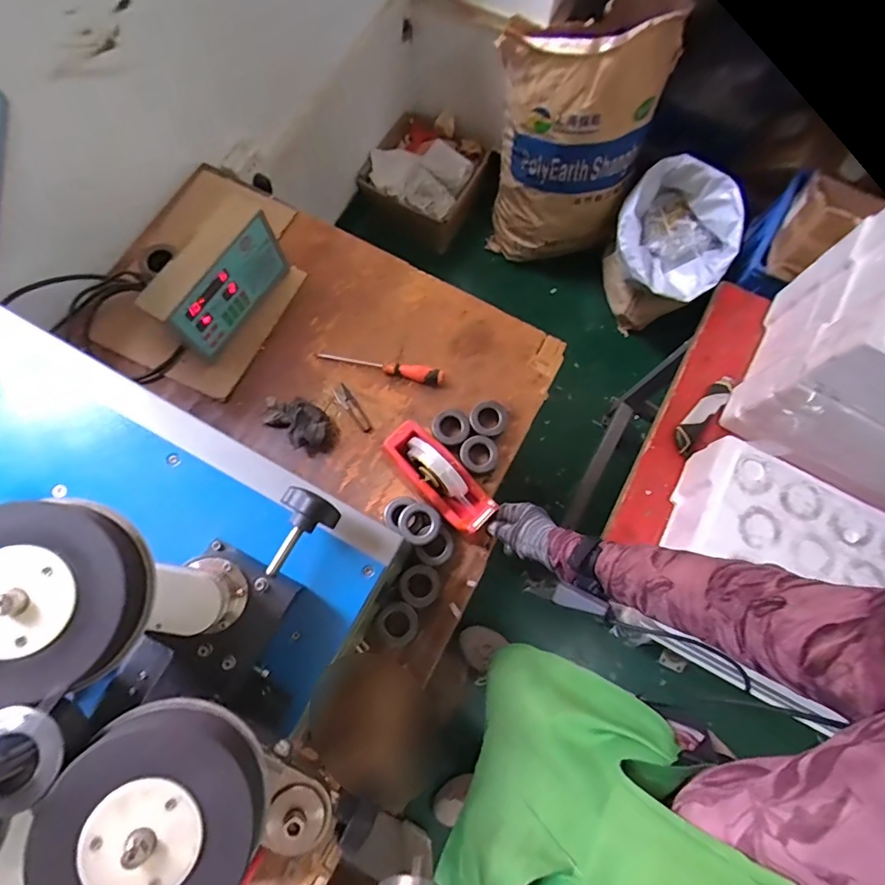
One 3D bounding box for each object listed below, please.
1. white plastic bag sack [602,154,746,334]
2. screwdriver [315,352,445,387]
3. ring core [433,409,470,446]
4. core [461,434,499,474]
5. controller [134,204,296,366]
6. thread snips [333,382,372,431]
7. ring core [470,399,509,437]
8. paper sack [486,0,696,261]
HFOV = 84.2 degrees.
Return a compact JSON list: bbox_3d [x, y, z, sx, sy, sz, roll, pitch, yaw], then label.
[{"bbox_3d":[0.637,-0.556,1.436,0.264,0.363,0.336,-33,79,-9],"label":"white plastic bag sack"},{"bbox_3d":[-0.106,-0.130,0.837,0.220,0.031,0.025,13,76,2],"label":"screwdriver"},{"bbox_3d":[0.015,-0.022,0.805,0.057,0.040,0.060,0,76,-1],"label":"ring core"},{"bbox_3d":[0.059,0.022,0.797,0.061,0.041,0.060,0,76,-1],"label":"core"},{"bbox_3d":[-0.353,-0.253,0.789,0.073,0.150,0.223,35,78,7],"label":"controller"},{"bbox_3d":[-0.152,-0.058,0.832,0.025,0.004,0.097,-34,79,-9],"label":"thread snips"},{"bbox_3d":[0.077,-0.037,0.813,0.061,0.046,0.060,0,76,-1],"label":"ring core"},{"bbox_3d":[0.347,-0.837,1.358,0.406,0.600,0.341,20,76,4],"label":"paper sack"}]

